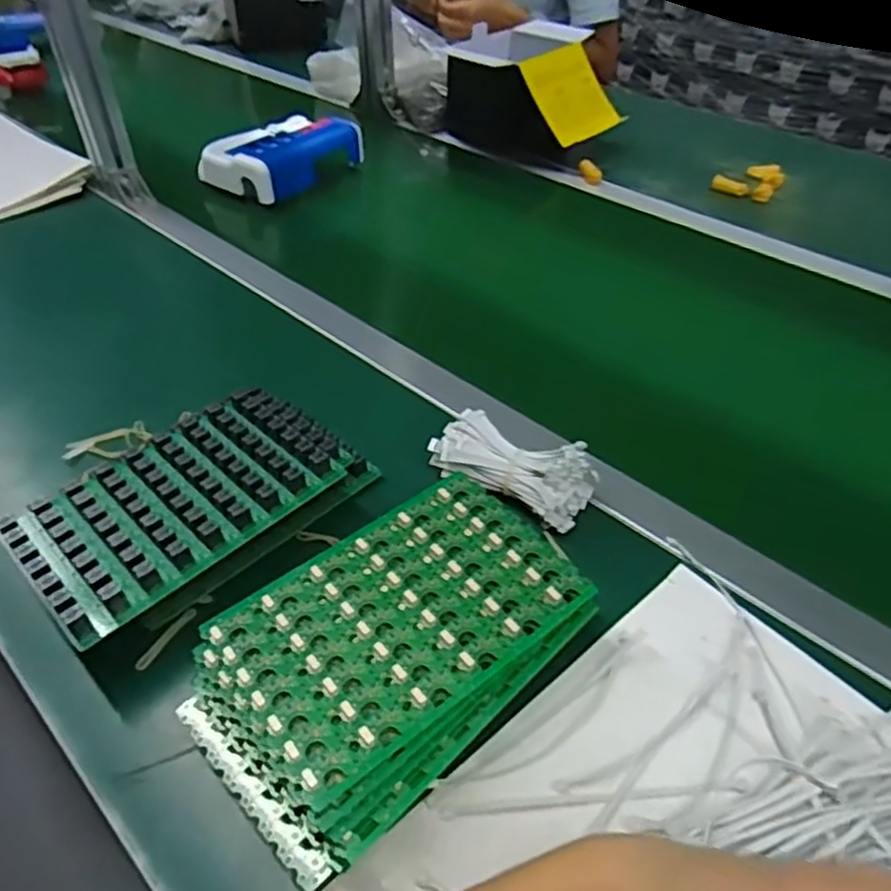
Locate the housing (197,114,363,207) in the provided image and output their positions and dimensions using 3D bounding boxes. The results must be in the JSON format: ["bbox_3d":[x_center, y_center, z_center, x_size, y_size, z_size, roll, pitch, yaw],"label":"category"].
[{"bbox_3d":[-0.211,-0.377,0.922,0.125,0.054,0.187,29,50,28],"label":"housing"}]

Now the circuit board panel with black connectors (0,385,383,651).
[{"bbox_3d":[-0.165,0.039,0.479,0.121,0.053,0.218,33,52,31],"label":"circuit board panel with black connectors"}]

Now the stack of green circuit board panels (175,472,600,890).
[{"bbox_3d":[-0.031,0.116,0.397,0.209,0.058,0.135,-33,52,-30],"label":"stack of green circuit board panels"}]

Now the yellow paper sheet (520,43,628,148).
[{"bbox_3d":[0.176,-0.489,0.982,0.130,0.009,0.131,-33,91,-26],"label":"yellow paper sheet"}]

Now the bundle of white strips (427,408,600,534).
[{"bbox_3d":[0.047,0.015,0.508,0.116,0.047,0.052,20,46,20],"label":"bundle of white strips"}]

